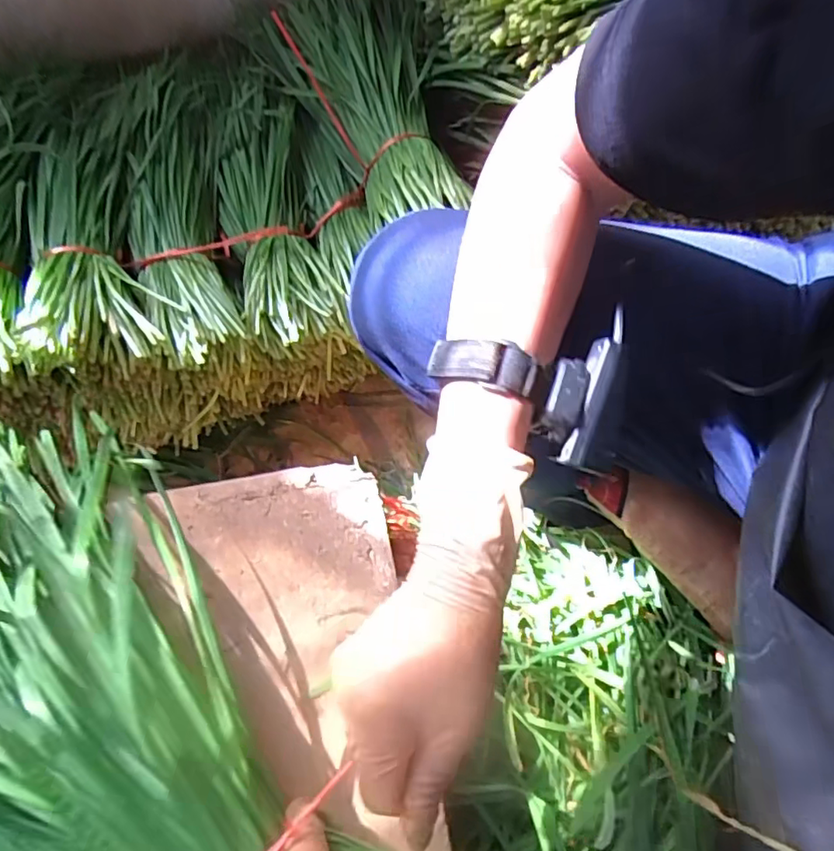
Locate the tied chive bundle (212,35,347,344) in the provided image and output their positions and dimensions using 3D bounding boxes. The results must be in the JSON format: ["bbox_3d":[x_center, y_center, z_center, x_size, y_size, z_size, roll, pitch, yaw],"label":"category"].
[{"bbox_3d":[-0.184,-0.293,0.693,0.112,0.064,0.430,-14,68,-7],"label":"tied chive bundle"}]

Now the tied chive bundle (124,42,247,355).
[{"bbox_3d":[-0.277,-0.269,0.667,0.109,0.058,0.431,-10,68,-5],"label":"tied chive bundle"}]

